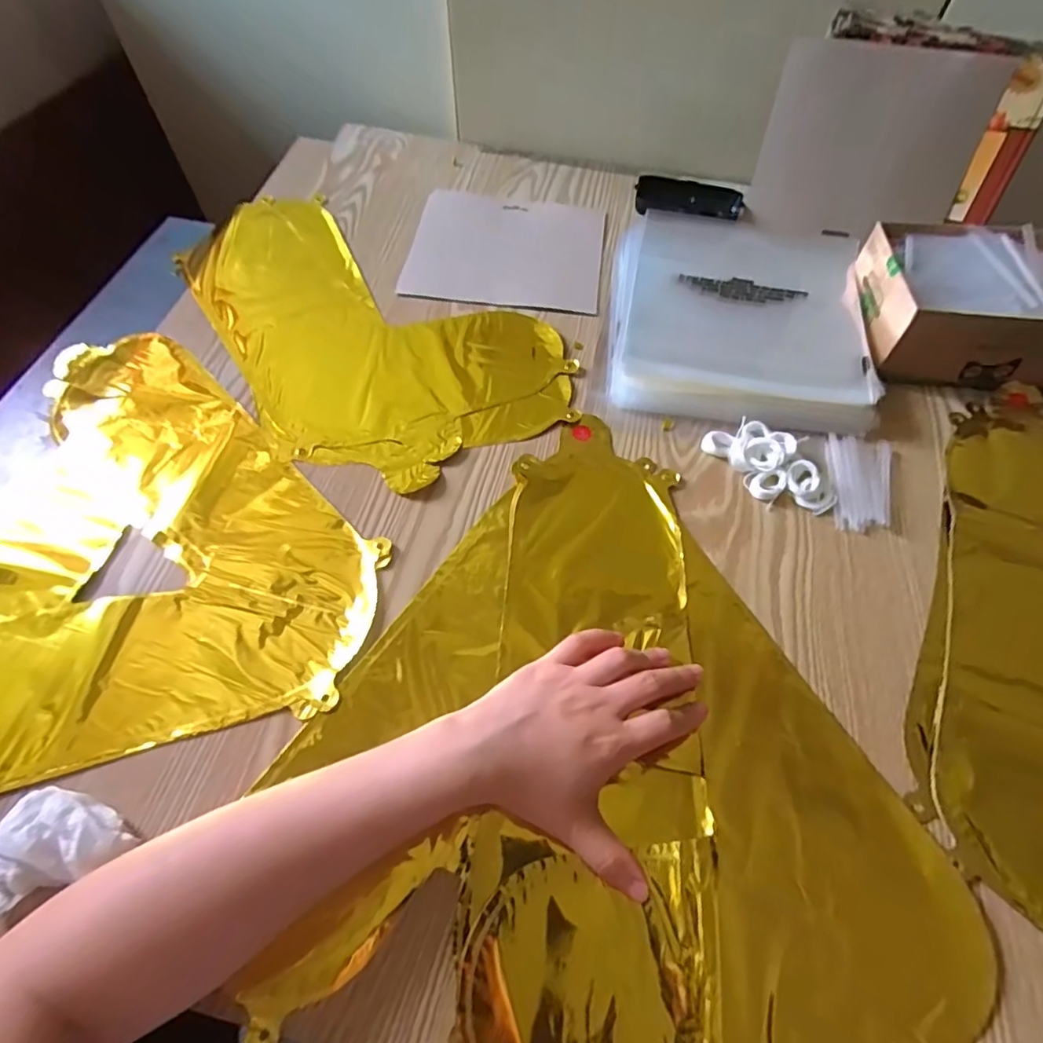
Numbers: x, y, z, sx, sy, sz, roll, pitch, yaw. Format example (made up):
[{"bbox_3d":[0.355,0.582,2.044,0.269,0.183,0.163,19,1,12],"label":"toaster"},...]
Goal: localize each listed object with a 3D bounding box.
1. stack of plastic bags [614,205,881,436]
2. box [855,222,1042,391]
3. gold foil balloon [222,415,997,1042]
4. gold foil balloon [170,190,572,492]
[{"bbox_3d":[0.191,-0.191,0.518,0.212,0.032,0.242,7,59,4],"label":"stack of plastic bags"},{"bbox_3d":[0.394,-0.182,0.487,0.192,0.075,0.126,5,59,3],"label":"box"},{"bbox_3d":[0.076,0.126,0.347,0.359,0.009,0.387,17,60,10],"label":"gold foil balloon"},{"bbox_3d":[-0.159,-0.190,0.528,0.229,0.006,0.419,-36,65,-20],"label":"gold foil balloon"}]

